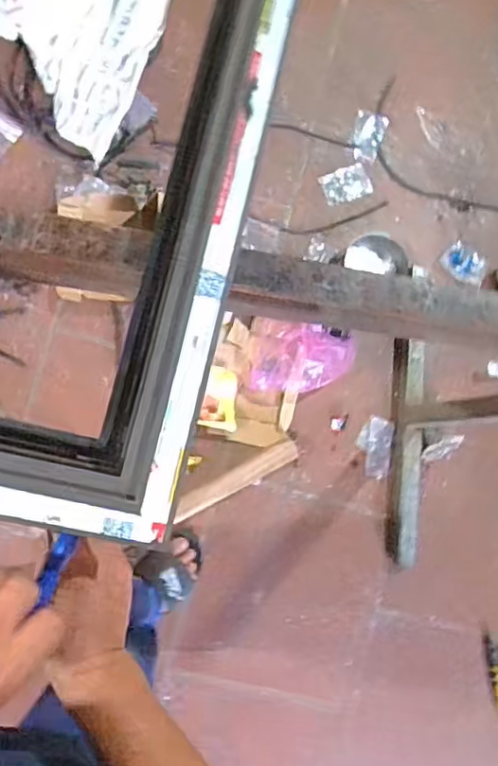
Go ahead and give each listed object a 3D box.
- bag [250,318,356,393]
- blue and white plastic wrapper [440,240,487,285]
[{"bbox_3d":[0.113,-0.051,1.291,0.216,0.047,0.161,3,85,-12],"label":"bag"},{"bbox_3d":[0.489,-0.269,1.394,0.093,0.022,0.082,38,79,-6],"label":"blue and white plastic wrapper"}]

